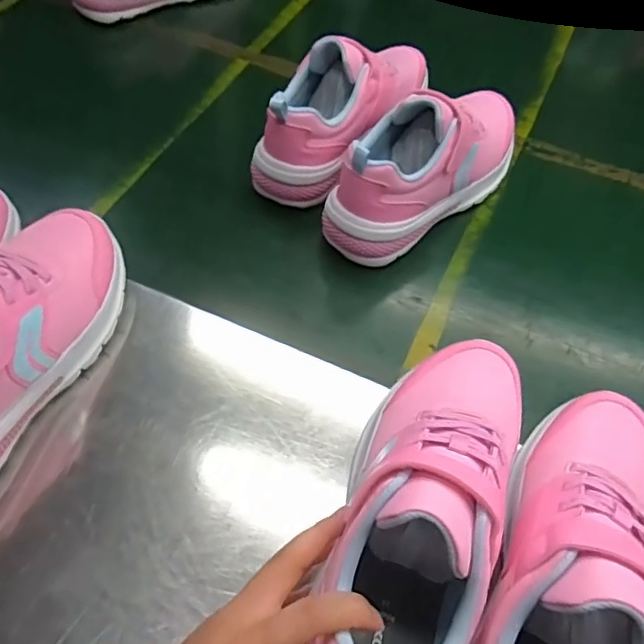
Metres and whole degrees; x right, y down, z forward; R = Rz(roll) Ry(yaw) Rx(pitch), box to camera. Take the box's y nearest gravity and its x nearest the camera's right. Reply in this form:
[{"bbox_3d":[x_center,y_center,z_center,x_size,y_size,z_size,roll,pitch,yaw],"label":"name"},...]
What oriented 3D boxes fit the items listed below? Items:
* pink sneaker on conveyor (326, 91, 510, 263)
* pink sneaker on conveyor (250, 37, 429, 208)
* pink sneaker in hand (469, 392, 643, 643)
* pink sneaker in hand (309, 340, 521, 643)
[{"bbox_3d":[0.105,-0.162,0.551,0.244,0.113,0.083,-38,66,-19],"label":"pink sneaker on conveyor"},{"bbox_3d":[0.023,-0.232,0.586,0.086,0.113,0.237,26,63,15],"label":"pink sneaker on conveyor"},{"bbox_3d":[0.143,0.137,0.312,0.073,0.096,0.248,28,50,16],"label":"pink sneaker in hand"},{"bbox_3d":[0.058,0.100,0.332,0.081,0.091,0.242,18,56,11],"label":"pink sneaker in hand"}]

